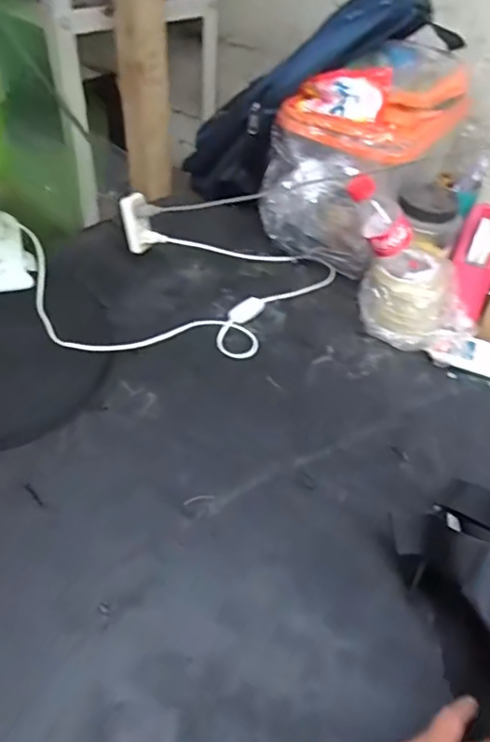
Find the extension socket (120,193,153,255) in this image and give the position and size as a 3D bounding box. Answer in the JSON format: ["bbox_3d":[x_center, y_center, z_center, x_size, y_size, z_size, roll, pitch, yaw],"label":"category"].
[{"bbox_3d":[-0.157,-0.211,0.788,0.038,0.078,0.034,-15,47,-18],"label":"extension socket"}]

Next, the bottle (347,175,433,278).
[{"bbox_3d":[0.179,-0.172,0.682,0.050,0.153,0.049,-24,32,33],"label":"bottle"}]

